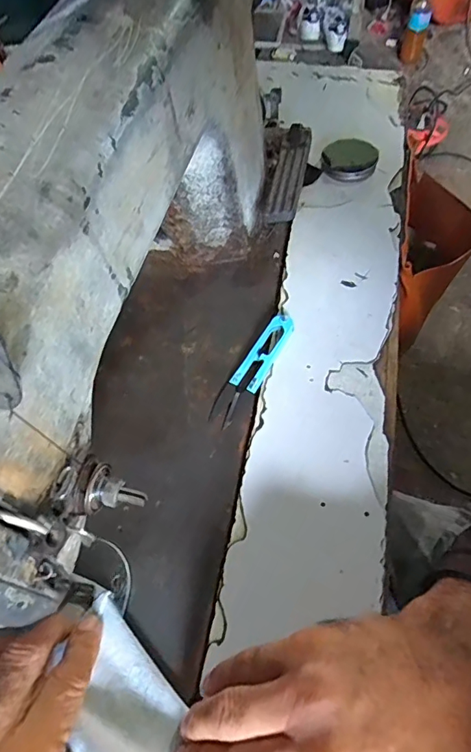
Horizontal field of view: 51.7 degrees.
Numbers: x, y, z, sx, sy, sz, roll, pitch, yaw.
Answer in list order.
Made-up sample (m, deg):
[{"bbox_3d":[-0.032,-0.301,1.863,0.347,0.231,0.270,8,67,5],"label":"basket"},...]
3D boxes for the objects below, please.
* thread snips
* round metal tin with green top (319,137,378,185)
[{"bbox_3d":[0.014,-0.008,0.374,0.024,0.012,0.100,27,65,18],"label":"thread snips"},{"bbox_3d":[0.111,-0.213,0.478,0.053,0.016,0.047,14,61,11],"label":"round metal tin with green top"}]

